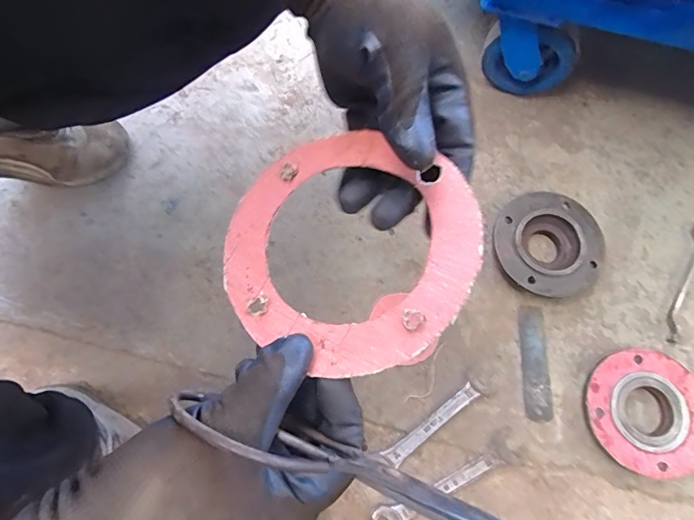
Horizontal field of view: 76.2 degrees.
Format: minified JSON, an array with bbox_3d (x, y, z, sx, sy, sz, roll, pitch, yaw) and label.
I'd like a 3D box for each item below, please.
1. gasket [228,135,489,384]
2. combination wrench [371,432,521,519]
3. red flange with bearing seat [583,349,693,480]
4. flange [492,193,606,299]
[{"bbox_3d":[-0.003,-0.010,0.262,0.153,0.006,0.139,30,78,24],"label":"gasket"},{"bbox_3d":[0.126,0.284,0.557,0.194,0.007,0.038,-28,76,-9],"label":"combination wrench"},{"bbox_3d":[0.388,0.198,0.576,0.148,0.032,0.157,-35,77,-11],"label":"red flange with bearing seat"},{"bbox_3d":[0.285,-0.018,0.640,0.145,0.038,0.154,0,73,-1],"label":"flange"}]

